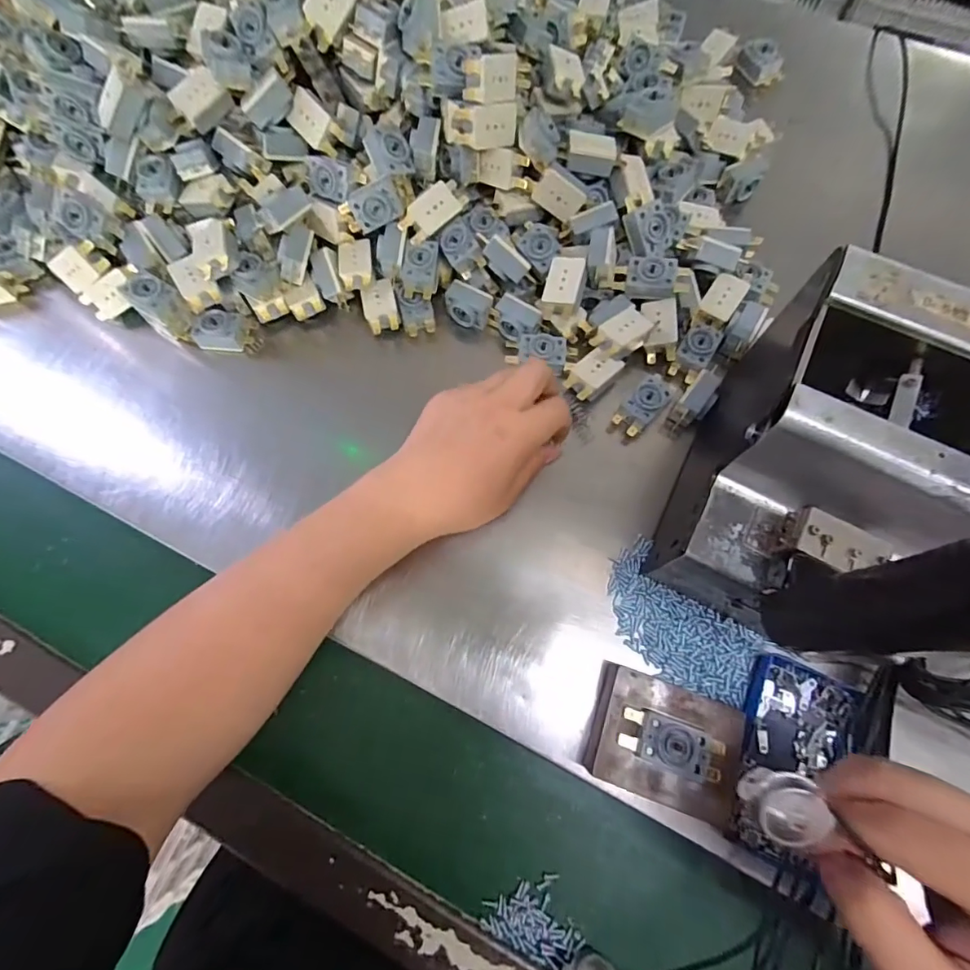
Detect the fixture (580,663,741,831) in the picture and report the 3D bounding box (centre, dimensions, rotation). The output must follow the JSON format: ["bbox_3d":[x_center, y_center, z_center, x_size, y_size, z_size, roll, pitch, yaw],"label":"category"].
[{"bbox_3d":[0.107,0.154,0.292,0.084,0.041,0.063,18,73,7],"label":"fixture"}]

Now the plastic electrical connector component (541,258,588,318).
[{"bbox_3d":[0.062,-0.154,0.376,0.029,0.011,0.042,16,95,15],"label":"plastic electrical connector component"}]

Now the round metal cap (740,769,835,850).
[{"bbox_3d":[0.113,0.122,0.182,0.024,0.015,0.030,-24,73,-7],"label":"round metal cap"}]

